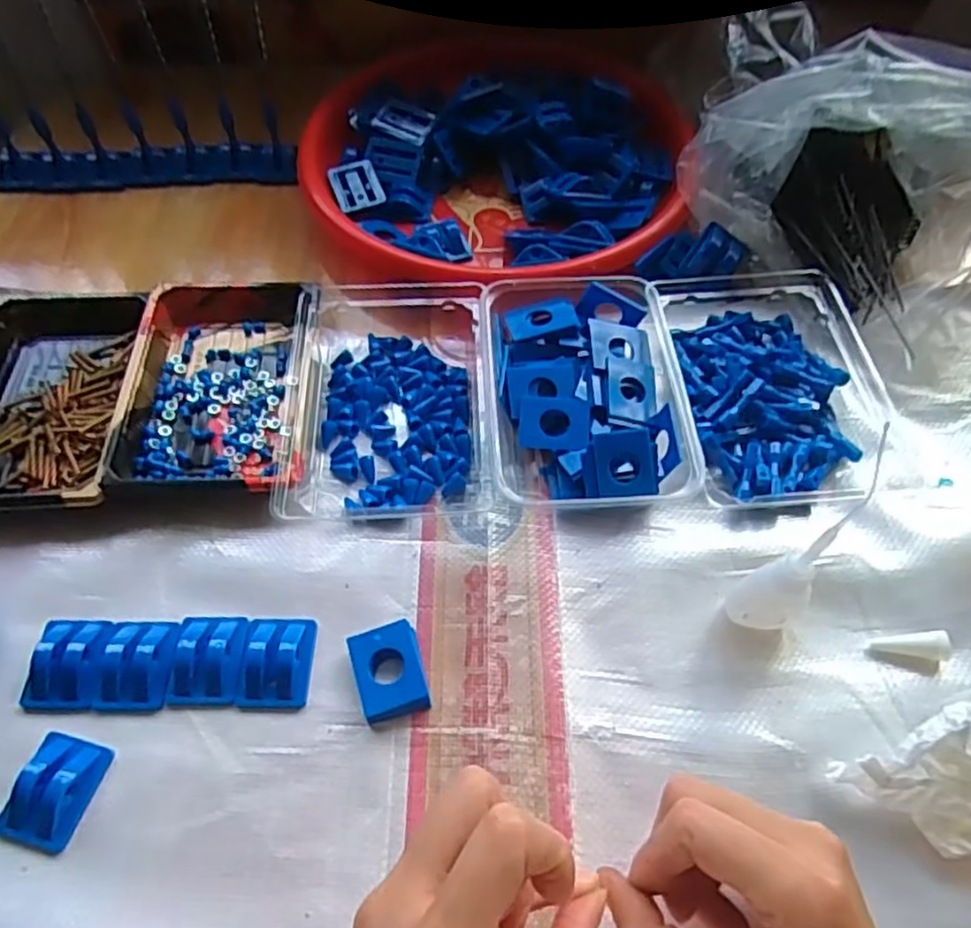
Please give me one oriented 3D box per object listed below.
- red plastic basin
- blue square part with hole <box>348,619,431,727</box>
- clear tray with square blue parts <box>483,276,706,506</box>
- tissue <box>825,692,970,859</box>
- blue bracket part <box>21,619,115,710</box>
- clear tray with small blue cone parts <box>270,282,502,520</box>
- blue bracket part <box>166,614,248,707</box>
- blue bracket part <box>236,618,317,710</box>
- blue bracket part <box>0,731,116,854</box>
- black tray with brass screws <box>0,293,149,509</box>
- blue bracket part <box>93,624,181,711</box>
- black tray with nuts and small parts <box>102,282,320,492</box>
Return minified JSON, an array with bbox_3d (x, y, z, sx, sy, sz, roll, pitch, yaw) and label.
[{"bbox_3d":[0.006,-0.239,0.541,0.276,0.056,0.262,0,56,0],"label":"red plastic basin"},{"bbox_3d":[-0.047,0.102,0.350,0.033,0.013,0.044,-15,57,-9],"label":"blue square part with hole"},{"bbox_3d":[0.057,-0.044,0.426,0.112,0.035,0.158,-3,56,-1],"label":"clear tray with square blue parts"},{"bbox_3d":[0.212,0.148,0.297,0.057,0.045,0.101,-39,64,-23],"label":"tissue"},{"bbox_3d":[-0.205,0.096,0.349,0.037,0.013,0.044,0,56,1],"label":"blue bracket part"},{"bbox_3d":[-0.058,-0.050,0.434,0.117,0.031,0.182,-3,56,-1],"label":"clear tray with small blue cone parts"},{"bbox_3d":[-0.138,0.097,0.355,0.035,0.012,0.044,0,56,0],"label":"blue bracket part"},{"bbox_3d":[-0.104,0.097,0.354,0.034,0.015,0.045,1,56,1],"label":"blue bracket part"},{"bbox_3d":[-0.195,0.145,0.316,0.034,0.015,0.044,12,57,8],"label":"blue bracket part"},{"bbox_3d":[-0.271,-0.041,0.434,0.108,0.021,0.160,-3,56,-1],"label":"black tray with brass screws"},{"bbox_3d":[-0.170,0.097,0.348,0.035,0.012,0.044,1,56,1],"label":"blue bracket part"},{"bbox_3d":[-0.162,-0.053,0.437,0.109,0.031,0.167,-3,56,-1],"label":"black tray with nuts and small parts"}]

